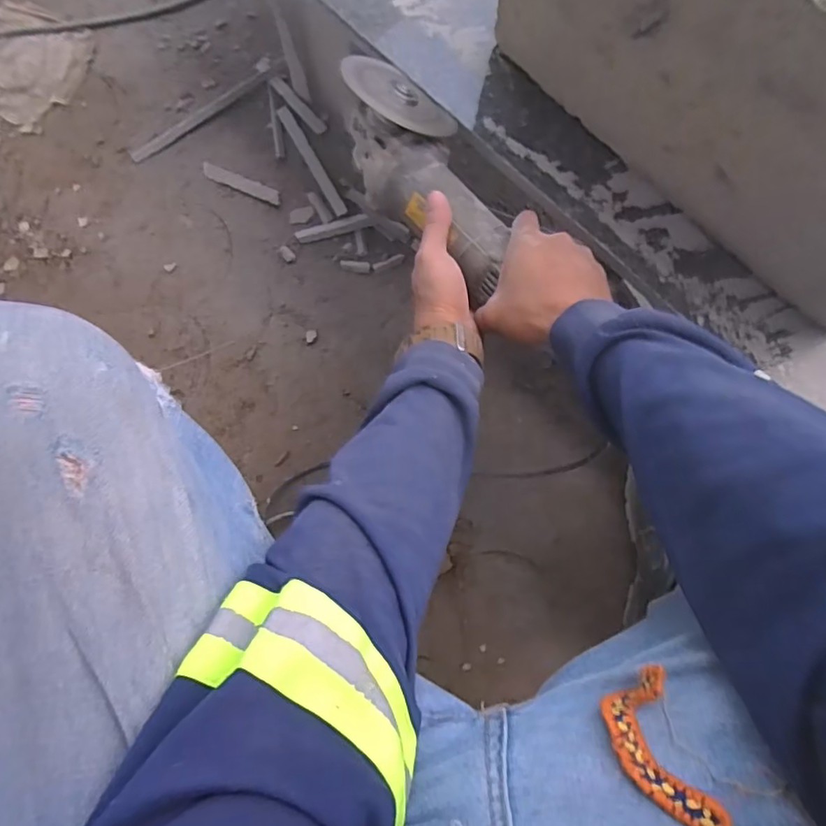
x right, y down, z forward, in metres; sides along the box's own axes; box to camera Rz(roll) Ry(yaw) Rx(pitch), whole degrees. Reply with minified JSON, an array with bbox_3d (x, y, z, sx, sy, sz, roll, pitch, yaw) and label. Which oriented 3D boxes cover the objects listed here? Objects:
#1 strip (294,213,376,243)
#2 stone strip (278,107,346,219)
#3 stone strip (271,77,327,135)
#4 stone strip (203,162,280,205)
[{"bbox_3d":[-0.104,-0.249,0.733,0.106,0.006,0.017,-15,81,-2],"label":"strip"},{"bbox_3d":[-0.139,-0.348,0.750,0.017,0.006,0.180,-29,82,-4],"label":"stone strip"},{"bbox_3d":[-0.161,-0.431,0.763,0.017,0.009,0.118,-39,83,-5],"label":"stone strip"},{"bbox_3d":[-0.234,-0.314,0.742,0.122,0.010,0.021,25,82,5],"label":"stone strip"}]

